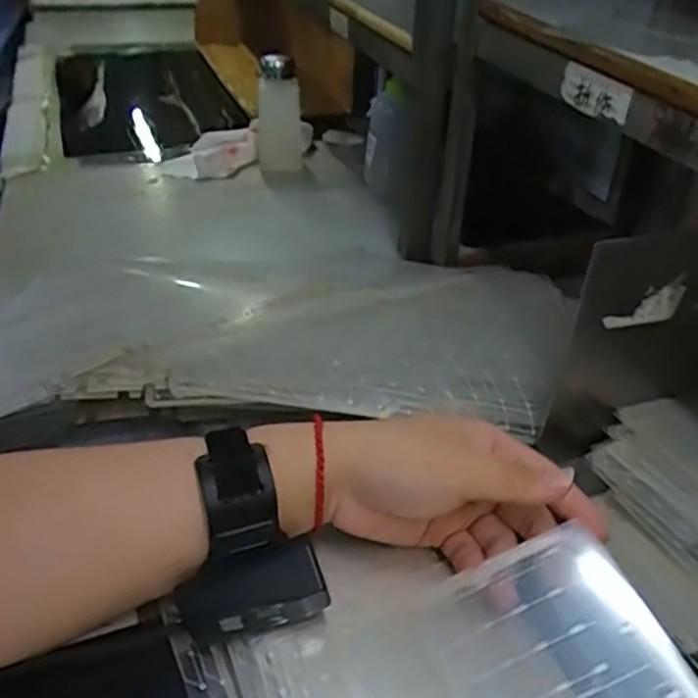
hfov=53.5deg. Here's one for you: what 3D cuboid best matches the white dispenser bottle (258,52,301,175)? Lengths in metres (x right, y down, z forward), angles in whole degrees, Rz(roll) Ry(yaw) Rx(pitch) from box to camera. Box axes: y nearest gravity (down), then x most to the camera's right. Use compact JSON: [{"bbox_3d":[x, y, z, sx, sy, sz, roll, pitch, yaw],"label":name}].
[{"bbox_3d":[-0.084,-0.280,0.838,0.057,0.126,0.046,0,37,-7],"label":"white dispenser bottle"}]

